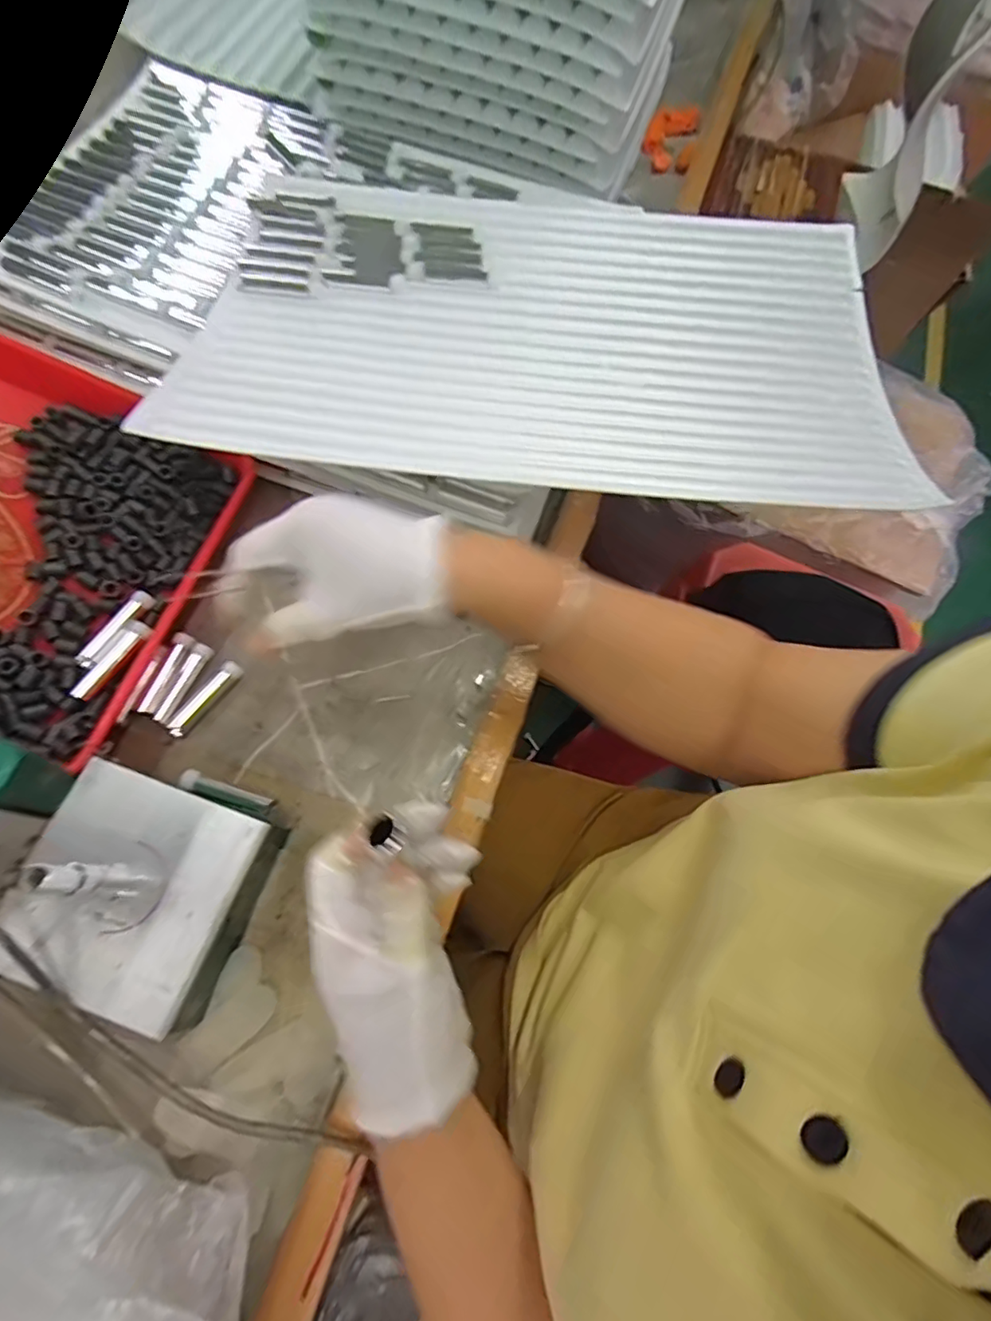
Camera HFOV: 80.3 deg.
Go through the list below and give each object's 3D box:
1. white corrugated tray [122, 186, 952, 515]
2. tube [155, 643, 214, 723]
[{"bbox_3d":[0.038,-0.255,0.434,0.489,0.040,0.336,9,67,2],"label":"white corrugated tray"},{"bbox_3d":[-0.231,0.016,0.433,0.013,0.010,0.062,24,68,8],"label":"tube"}]

